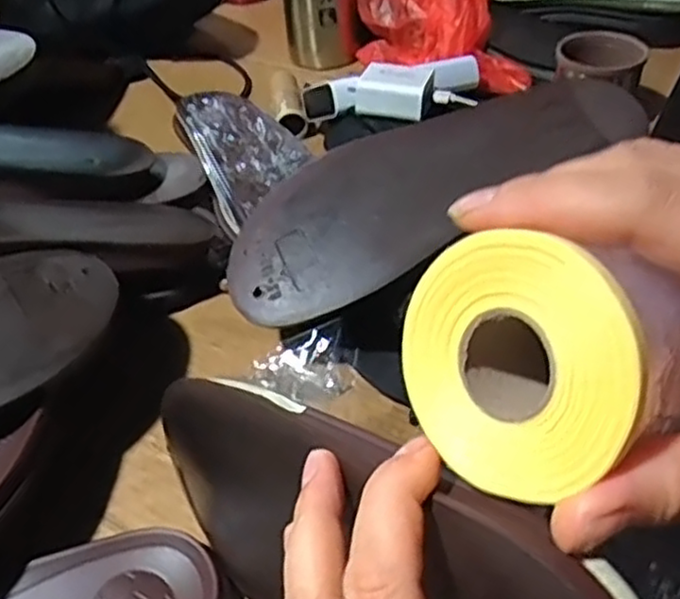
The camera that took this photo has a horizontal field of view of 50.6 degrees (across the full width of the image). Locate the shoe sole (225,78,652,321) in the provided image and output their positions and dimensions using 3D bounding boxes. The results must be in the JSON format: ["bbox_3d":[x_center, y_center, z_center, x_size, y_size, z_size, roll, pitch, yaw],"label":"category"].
[{"bbox_3d":[0.052,-0.074,0.448,0.268,0.010,0.100,-29,62,-2],"label":"shoe sole"}]

